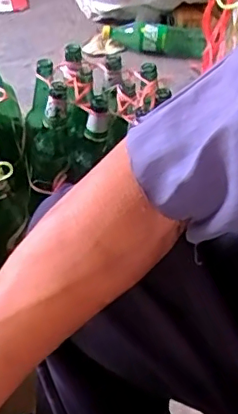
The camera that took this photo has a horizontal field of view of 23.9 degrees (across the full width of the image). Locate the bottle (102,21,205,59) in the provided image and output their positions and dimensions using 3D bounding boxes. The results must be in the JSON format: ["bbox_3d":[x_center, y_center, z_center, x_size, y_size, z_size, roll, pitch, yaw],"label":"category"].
[{"bbox_3d":[0.078,-0.382,1.271,0.230,0.062,0.069,12,52,4],"label":"bottle"}]

